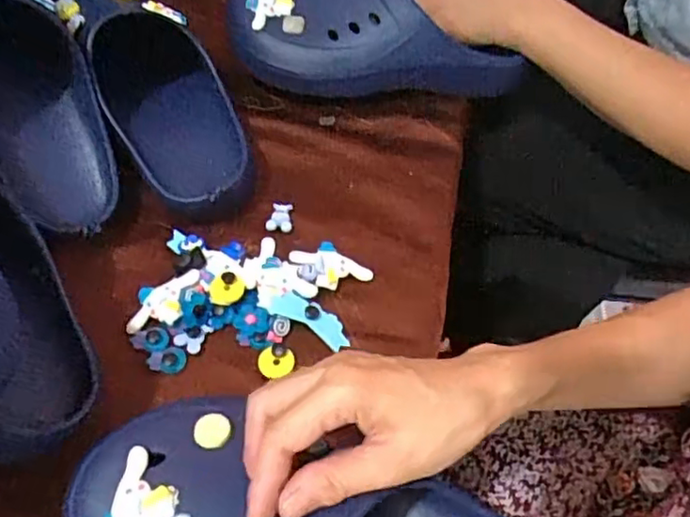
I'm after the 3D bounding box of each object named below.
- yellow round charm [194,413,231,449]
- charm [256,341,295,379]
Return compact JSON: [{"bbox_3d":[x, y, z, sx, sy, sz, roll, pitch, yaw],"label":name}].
[{"bbox_3d":[-0.075,0.098,0.361,0.020,0.004,0.019,1,57,-2],"label":"yellow round charm"},{"bbox_3d":[-0.048,0.070,0.437,0.025,0.004,0.022,-26,62,-18],"label":"charm"}]

